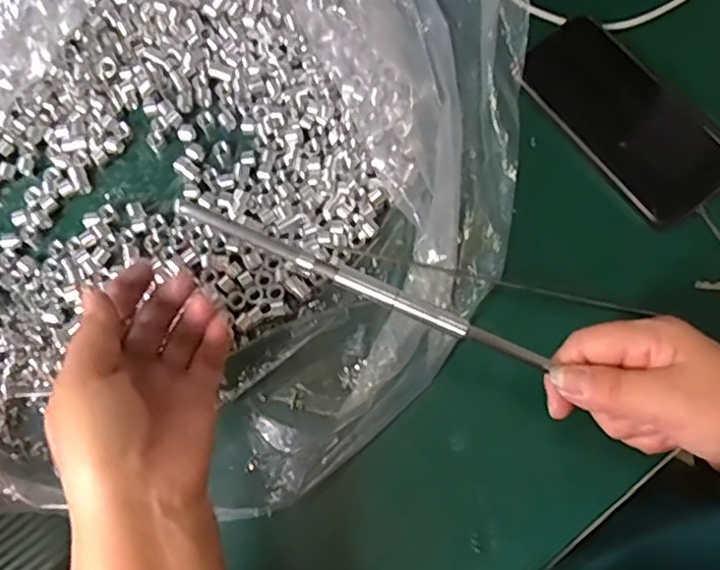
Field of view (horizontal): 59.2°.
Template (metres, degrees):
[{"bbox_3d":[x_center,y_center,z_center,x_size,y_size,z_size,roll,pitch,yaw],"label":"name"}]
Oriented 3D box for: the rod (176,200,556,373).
[{"bbox_3d":[0.003,0.001,0.333,0.207,0.006,0.010,24,75,-3],"label":"rod"}]

